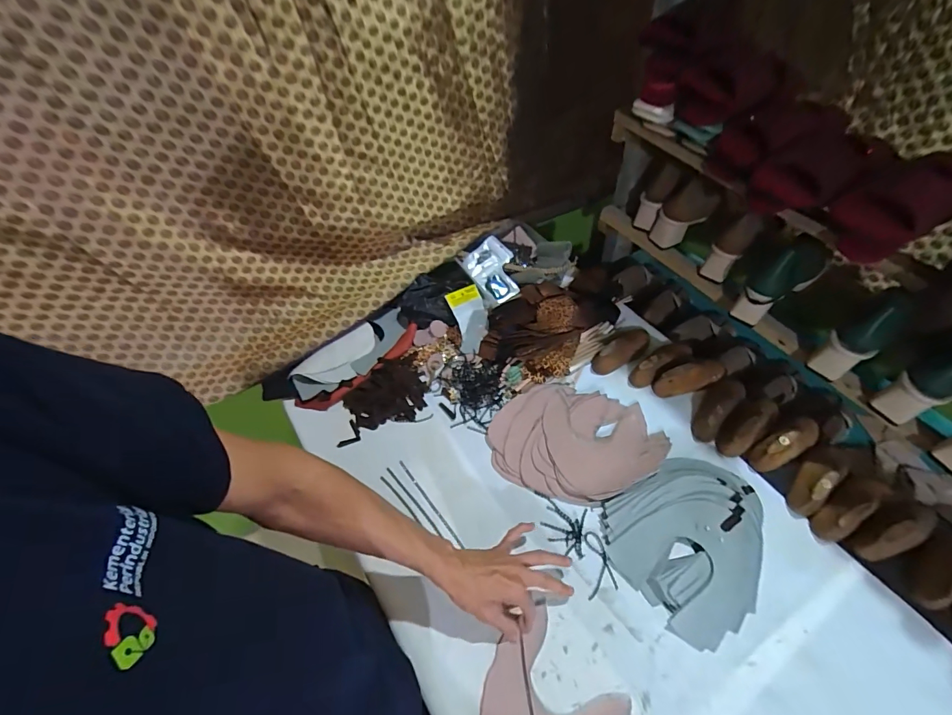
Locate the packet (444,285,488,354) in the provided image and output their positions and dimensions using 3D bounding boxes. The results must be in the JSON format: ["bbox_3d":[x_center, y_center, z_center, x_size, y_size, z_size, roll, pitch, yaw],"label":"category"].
[{"bbox_3d":[-0.005,-0.078,0.828,0.087,0.019,0.131,-16,90,-38],"label":"packet"}]

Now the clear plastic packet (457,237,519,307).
[{"bbox_3d":[0.038,-0.185,0.886,0.107,0.017,0.146,-28,74,-12],"label":"clear plastic packet"}]

